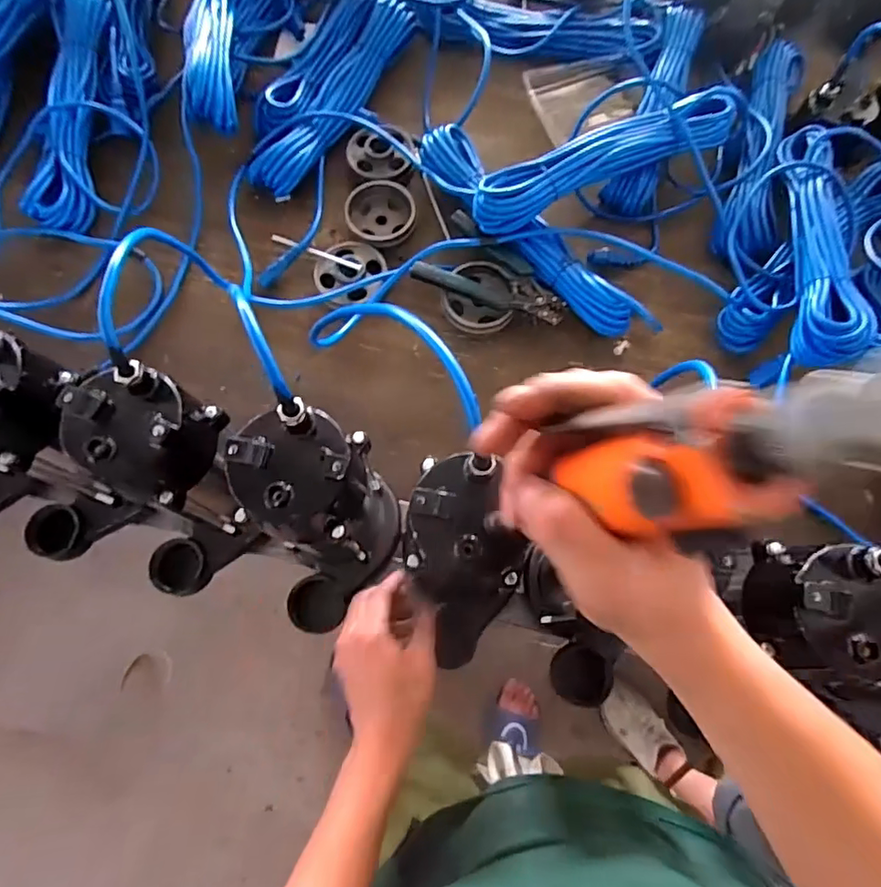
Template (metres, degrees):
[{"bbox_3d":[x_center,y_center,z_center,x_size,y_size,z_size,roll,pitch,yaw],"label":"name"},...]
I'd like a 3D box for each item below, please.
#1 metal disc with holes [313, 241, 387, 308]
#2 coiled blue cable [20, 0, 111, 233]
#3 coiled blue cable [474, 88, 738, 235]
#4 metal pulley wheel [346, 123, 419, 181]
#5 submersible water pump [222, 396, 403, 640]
[{"bbox_3d":[-0.113,-0.205,0.674,0.084,0.025,0.101,10,73,3],"label":"metal disc with holes"},{"bbox_3d":[-0.490,-0.450,0.728,0.085,0.043,0.350,-4,72,-1],"label":"coiled blue cable"},{"bbox_3d":[0.200,-0.343,0.679,0.353,0.060,0.074,-23,74,-7],"label":"coiled blue cable"},{"bbox_3d":[-0.078,-0.390,0.736,0.091,0.024,0.088,0,72,0],"label":"metal pulley wheel"},{"bbox_3d":[-0.104,0.075,0.464,0.083,0.236,0.144,3,72,1],"label":"submersible water pump"}]

